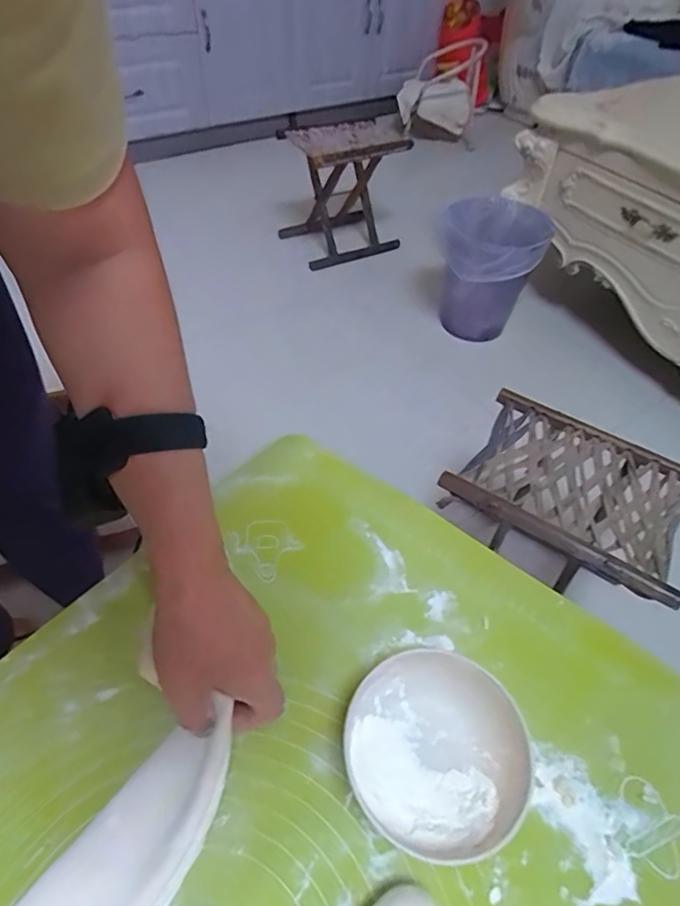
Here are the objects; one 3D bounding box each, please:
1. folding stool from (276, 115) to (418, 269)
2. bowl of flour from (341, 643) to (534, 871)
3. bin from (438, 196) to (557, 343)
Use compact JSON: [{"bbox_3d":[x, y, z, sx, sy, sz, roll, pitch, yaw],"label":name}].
[{"bbox_3d":[0.000,-0.791,1.585,0.308,0.347,0.264,-25,56,-23],"label":"folding stool"},{"bbox_3d":[0.059,0.188,0.331,0.100,0.054,0.110,2,51,-2],"label":"bowl of flour"},{"bbox_3d":[0.359,-0.462,1.335,0.246,0.285,0.269,21,52,14],"label":"bin"}]

